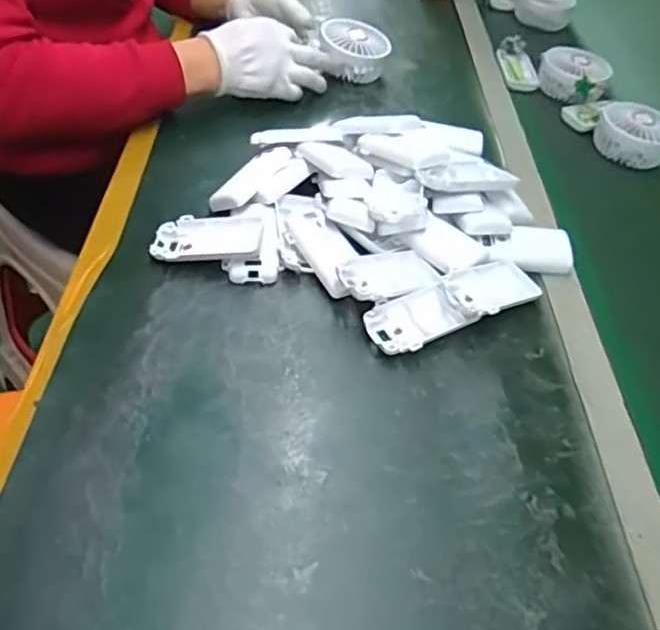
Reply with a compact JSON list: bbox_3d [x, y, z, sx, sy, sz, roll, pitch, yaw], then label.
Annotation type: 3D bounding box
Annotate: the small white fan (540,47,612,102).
[{"bbox_3d":[0.317,-0.314,0.790,0.070,0.047,0.089,-27,59,-29],"label":"small white fan"}]

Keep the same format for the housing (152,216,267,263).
[{"bbox_3d":[-0.105,-0.066,0.521,0.094,0.017,0.048,0,49,10],"label":"housing"}]

